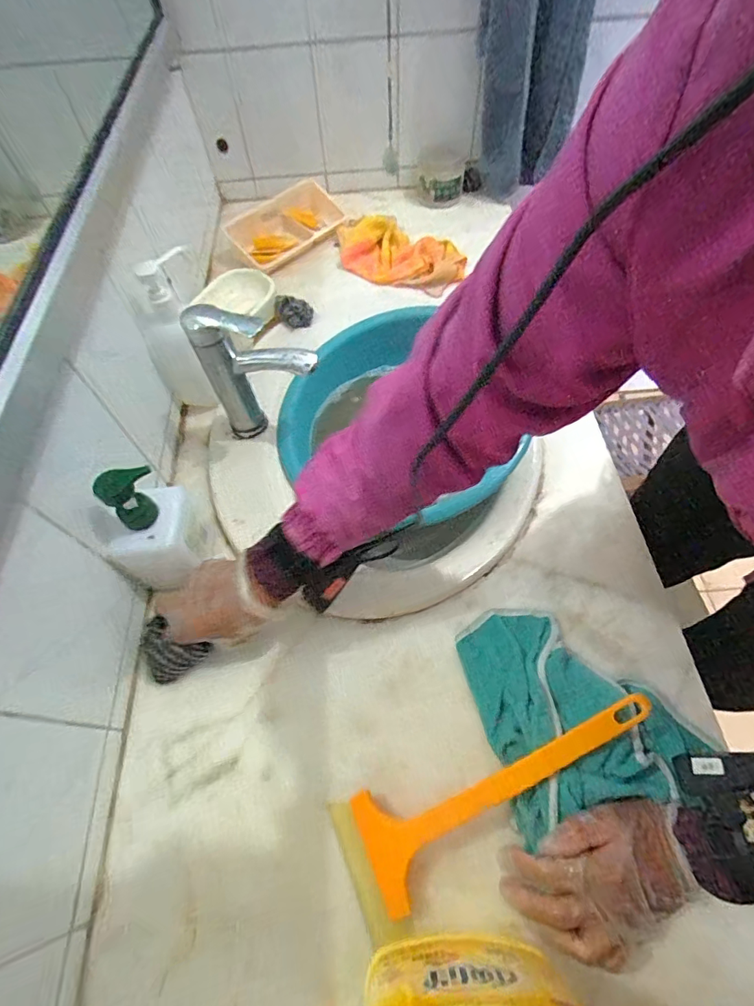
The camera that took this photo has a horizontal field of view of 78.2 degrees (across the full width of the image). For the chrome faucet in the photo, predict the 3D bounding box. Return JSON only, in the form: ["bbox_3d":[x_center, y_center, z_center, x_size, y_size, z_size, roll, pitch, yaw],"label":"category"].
[{"bbox_3d":[-0.142,-0.151,0.580,0.134,0.201,0.050,6,61,6],"label":"chrome faucet"}]

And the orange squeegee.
[{"bbox_3d":[0.111,0.263,0.401,0.302,0.023,0.103,-24,60,1],"label":"orange squeegee"}]

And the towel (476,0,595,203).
[{"bbox_3d":[0.251,-0.744,0.739,0.172,0.415,0.080,15,62,11],"label":"towel"}]

